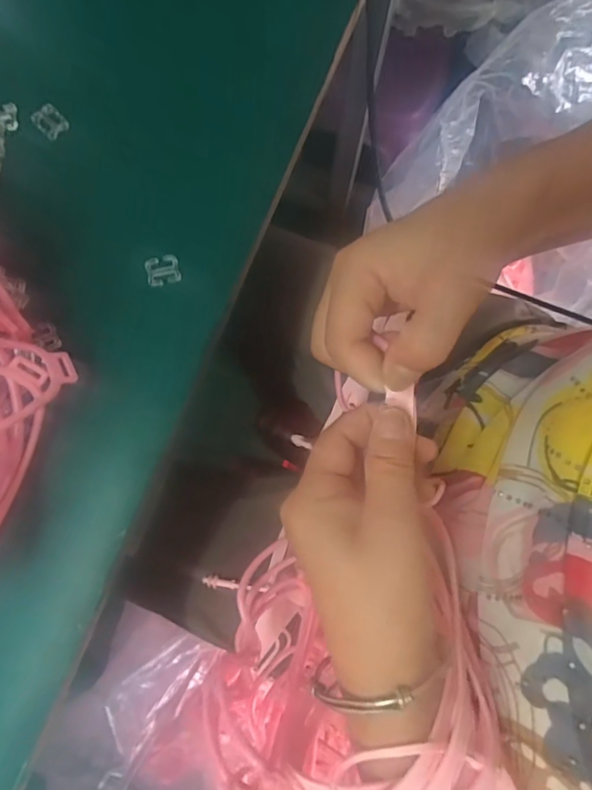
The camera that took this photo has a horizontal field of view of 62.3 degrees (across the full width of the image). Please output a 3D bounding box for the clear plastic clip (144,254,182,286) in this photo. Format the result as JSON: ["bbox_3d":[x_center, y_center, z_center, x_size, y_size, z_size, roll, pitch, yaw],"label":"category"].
[{"bbox_3d":[-0.079,-0.074,0.292,0.019,0.004,0.017,-12,80,-3],"label":"clear plastic clip"}]

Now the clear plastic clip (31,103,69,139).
[{"bbox_3d":[-0.155,-0.172,0.308,0.016,0.005,0.020,-43,83,-8],"label":"clear plastic clip"}]

